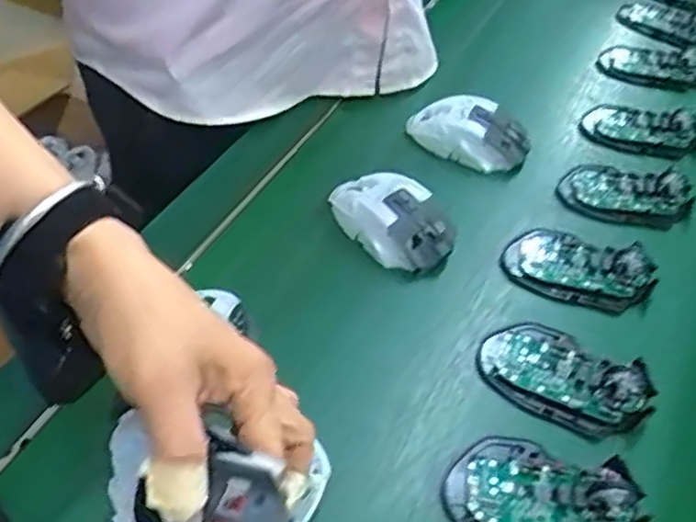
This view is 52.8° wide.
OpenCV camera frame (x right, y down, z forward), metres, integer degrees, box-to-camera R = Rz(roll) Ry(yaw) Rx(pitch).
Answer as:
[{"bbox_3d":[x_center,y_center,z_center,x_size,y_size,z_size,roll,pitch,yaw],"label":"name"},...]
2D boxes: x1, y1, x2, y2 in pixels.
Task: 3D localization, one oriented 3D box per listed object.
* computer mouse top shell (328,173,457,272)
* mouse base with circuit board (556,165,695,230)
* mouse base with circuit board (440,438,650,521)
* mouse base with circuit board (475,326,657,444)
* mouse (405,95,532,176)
[{"bbox_3d":[0.032,-0.033,0.572,0.114,0.046,0.062,36,53,20],"label":"computer mouse top shell"},{"bbox_3d":[0.251,-0.063,0.629,0.116,0.026,0.059,19,49,7],"label":"mouse base with circuit board"},{"bbox_3d":[0.118,0.141,0.420,0.113,0.021,0.069,19,49,7],"label":"mouse base with circuit board"},{"bbox_3d":[0.148,0.078,0.483,0.112,0.022,0.067,31,51,17],"label":"mouse base with circuit board"},{"bbox_3d":[0.111,-0.127,0.657,0.112,0.031,0.060,38,54,21],"label":"mouse"}]

